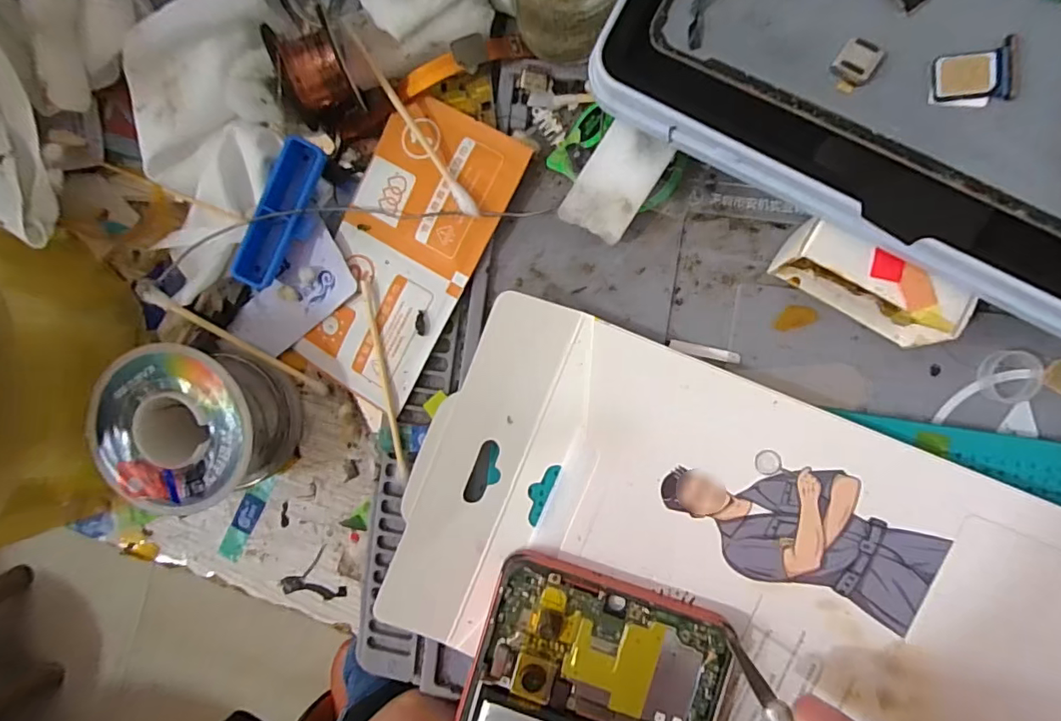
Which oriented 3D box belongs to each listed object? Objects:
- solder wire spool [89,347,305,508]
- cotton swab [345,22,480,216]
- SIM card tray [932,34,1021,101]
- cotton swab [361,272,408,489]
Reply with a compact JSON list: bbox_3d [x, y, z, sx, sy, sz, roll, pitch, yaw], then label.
[{"bbox_3d":[-0.114,0.021,0.176,0.052,0.033,0.050,0,93,6],"label":"solder wire spool"},{"bbox_3d":[-0.039,-0.077,0.167,0.005,0.006,0.074,-35,89,6],"label":"cotton swab"},{"bbox_3d":[0.108,-0.069,0.125,0.019,0.004,0.014,-11,92,6],"label":"SIM card tray"},{"bbox_3d":[-0.050,0.007,0.177,0.004,0.004,0.073,-10,92,6],"label":"cotton swab"}]

